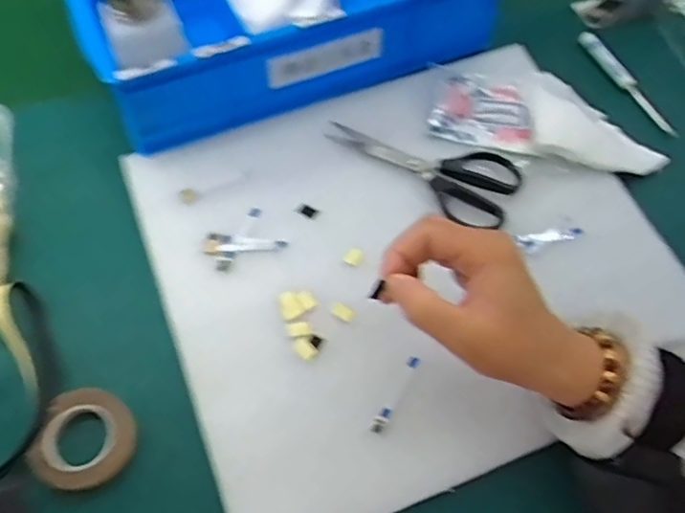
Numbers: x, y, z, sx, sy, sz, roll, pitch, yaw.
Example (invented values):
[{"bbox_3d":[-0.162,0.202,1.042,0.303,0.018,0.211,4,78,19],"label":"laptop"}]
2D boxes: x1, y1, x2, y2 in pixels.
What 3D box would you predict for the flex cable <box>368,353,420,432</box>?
[{"bbox_3d":[0.037,0.094,0.420,0.009,0.004,0.060,29,64,12],"label":"flex cable"}]

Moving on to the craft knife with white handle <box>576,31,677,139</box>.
[{"bbox_3d":[0.257,-0.157,0.551,0.013,0.014,0.126,-25,65,-16],"label":"craft knife with white handle"}]

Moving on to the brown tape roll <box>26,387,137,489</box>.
[{"bbox_3d":[-0.167,0.118,0.400,0.059,0.009,0.062,1,61,-2],"label":"brown tape roll"}]

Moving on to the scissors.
[{"bbox_3d":[0.060,-0.071,0.500,0.159,0.022,0.059,19,62,7],"label":"scissors"}]

